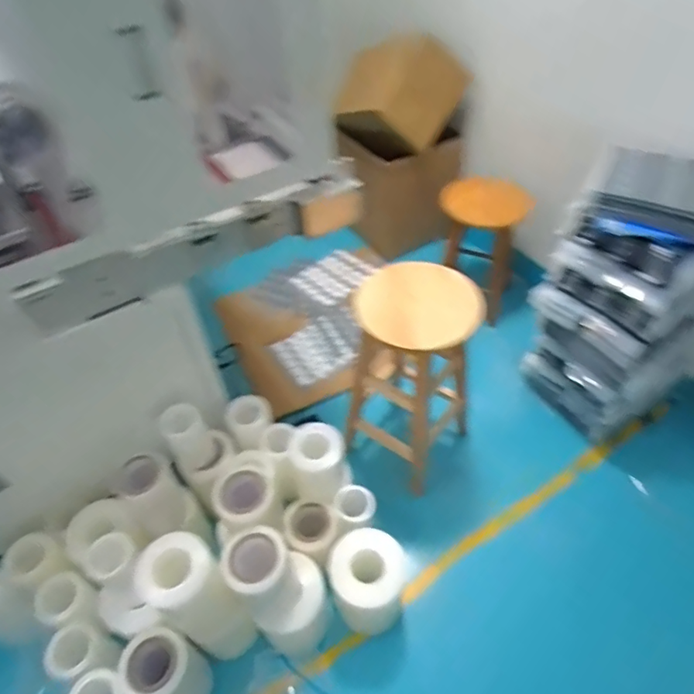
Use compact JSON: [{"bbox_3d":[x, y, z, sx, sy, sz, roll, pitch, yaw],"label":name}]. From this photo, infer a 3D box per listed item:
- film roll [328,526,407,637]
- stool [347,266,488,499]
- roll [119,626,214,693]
[{"bbox_3d":[0.051,0.565,1.250,0.165,0.255,0.160,-1,48,2],"label":"film roll"},{"bbox_3d":[0.174,0.092,1.420,0.305,0.616,0.300,-1,48,2],"label":"stool"},{"bbox_3d":[-0.389,0.723,1.141,0.136,0.219,0.137,-1,48,2],"label":"roll"}]

